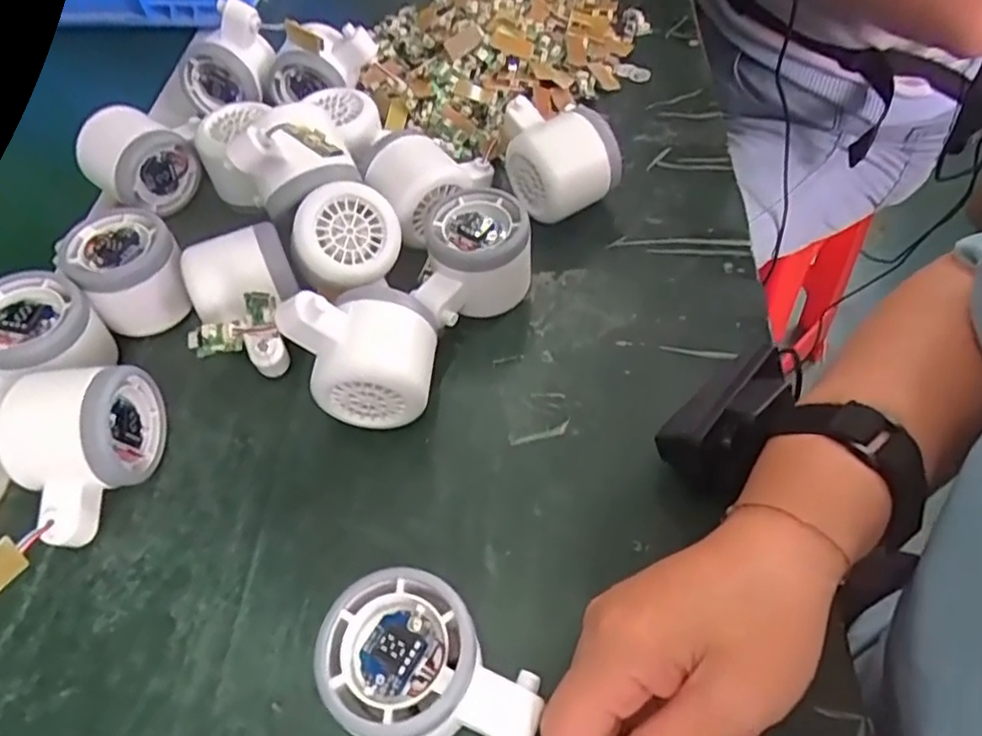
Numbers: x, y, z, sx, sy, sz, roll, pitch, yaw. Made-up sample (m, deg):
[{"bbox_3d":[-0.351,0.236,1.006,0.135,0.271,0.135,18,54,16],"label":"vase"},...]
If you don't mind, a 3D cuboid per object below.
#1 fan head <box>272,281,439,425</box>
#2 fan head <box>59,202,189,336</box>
[{"bbox_3d":[-0.064,-0.007,0.333,0.067,0.078,0.049,1,54,4],"label":"fan head"},{"bbox_3d":[-0.210,-0.052,0.389,0.058,0.056,0.067,-31,59,-19],"label":"fan head"}]

